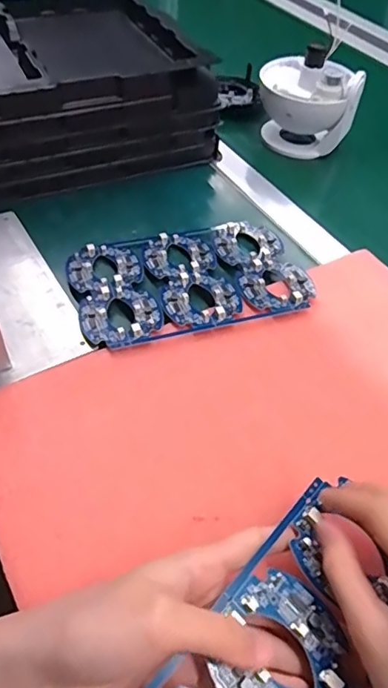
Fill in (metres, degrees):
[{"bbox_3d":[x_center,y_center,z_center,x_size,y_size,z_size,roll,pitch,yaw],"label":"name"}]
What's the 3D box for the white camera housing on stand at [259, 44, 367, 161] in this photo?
[{"bbox_3d":[0.139,-0.296,0.626,0.116,0.117,0.093,11,50,6],"label":"white camera housing on stand"}]

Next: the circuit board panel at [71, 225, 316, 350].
[{"bbox_3d":[-0.005,-0.062,0.452,0.198,0.010,0.130,-12,51,-14],"label":"circuit board panel"}]

